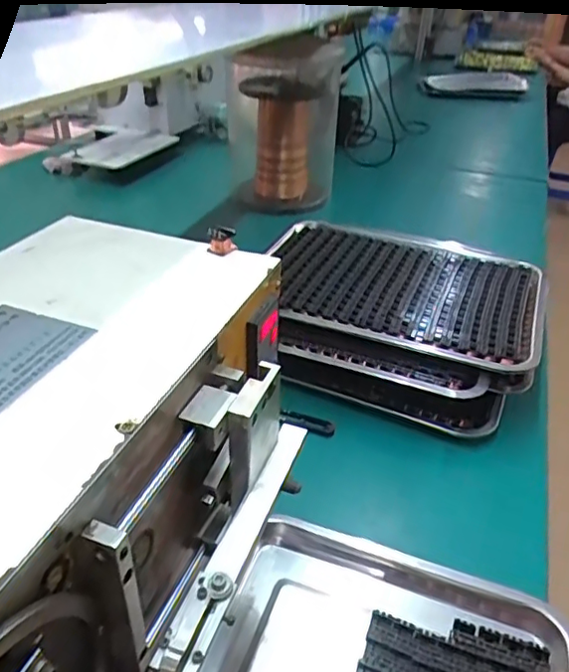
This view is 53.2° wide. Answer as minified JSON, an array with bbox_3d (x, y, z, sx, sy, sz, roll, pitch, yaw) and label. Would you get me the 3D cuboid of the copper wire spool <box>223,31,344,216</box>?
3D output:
[{"bbox_3d":[-0.003,-0.463,1.251,0.239,0.349,0.242,4,35,3],"label":"copper wire spool"}]

